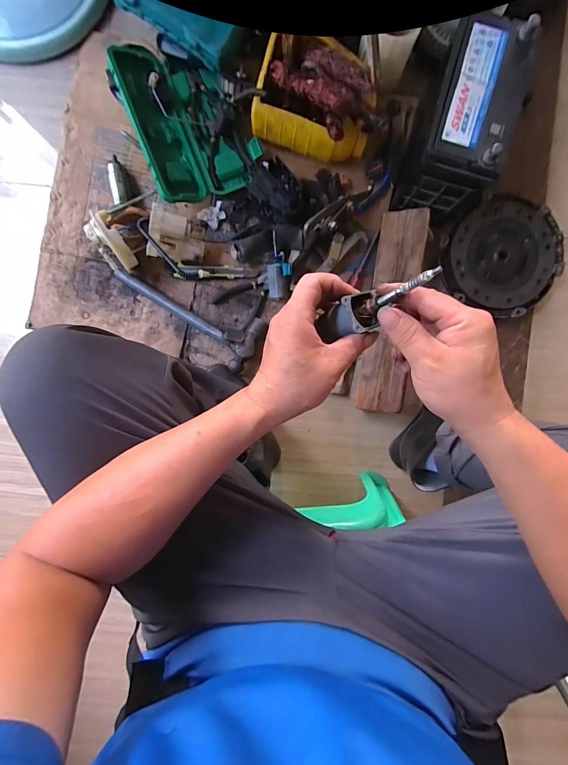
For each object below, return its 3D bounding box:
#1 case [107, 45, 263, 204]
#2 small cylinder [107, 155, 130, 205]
[{"bbox_3d":[-0.188,-0.509,0.655,0.203,0.072,0.294,-25,92,1],"label":"case"},{"bbox_3d":[-0.336,-0.407,0.688,0.029,0.032,0.096,-10,92,0],"label":"small cylinder"}]

